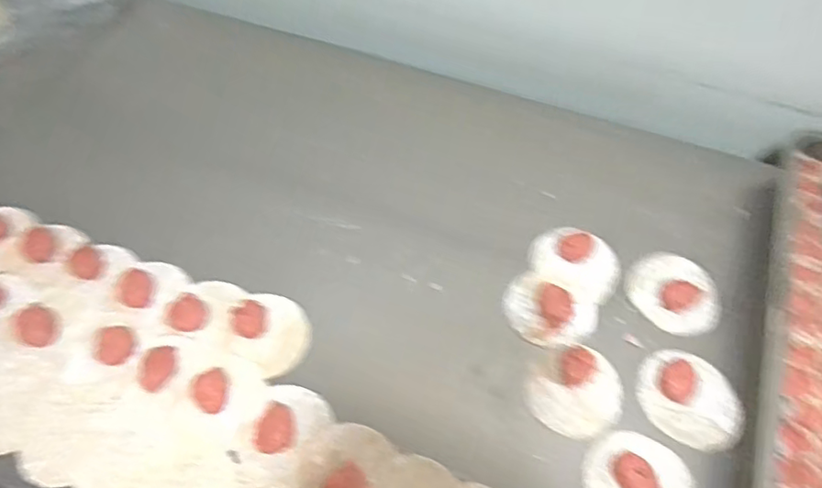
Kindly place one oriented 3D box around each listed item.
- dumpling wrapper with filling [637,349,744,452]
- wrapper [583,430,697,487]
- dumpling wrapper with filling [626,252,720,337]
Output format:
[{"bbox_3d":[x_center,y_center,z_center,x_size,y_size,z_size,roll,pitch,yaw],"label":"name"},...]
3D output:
[{"bbox_3d":[0.253,0.140,0.526,0.075,0.019,0.094,-33,63,-19],"label":"dumpling wrapper with filling"},{"bbox_3d":[0.193,0.197,0.482,0.085,0.023,0.087,0,57,0],"label":"wrapper"},{"bbox_3d":[0.266,0.049,0.587,0.073,0.014,0.090,-36,64,-20],"label":"dumpling wrapper with filling"}]

